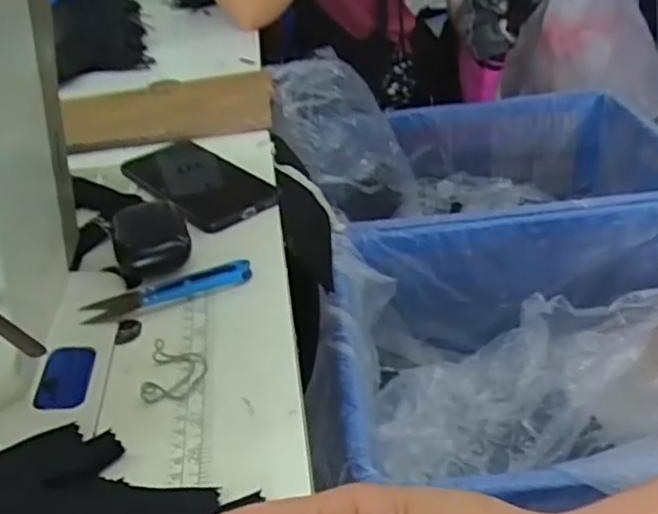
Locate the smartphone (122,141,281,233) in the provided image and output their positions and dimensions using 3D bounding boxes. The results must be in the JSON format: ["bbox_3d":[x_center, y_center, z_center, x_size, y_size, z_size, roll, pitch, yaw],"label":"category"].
[{"bbox_3d":[-0.117,-0.071,0.591,0.081,0.014,0.165,-27,40,-29],"label":"smartphone"}]

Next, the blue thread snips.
[{"bbox_3d":[-0.110,0.023,0.457,0.114,0.008,0.024,-16,36,-16],"label":"blue thread snips"}]

